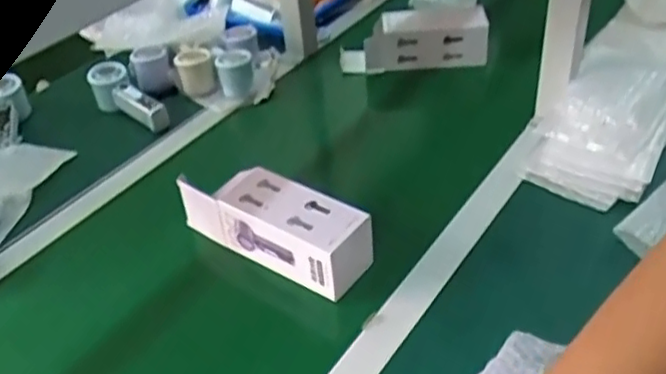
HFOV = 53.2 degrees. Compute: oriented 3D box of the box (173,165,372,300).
[{"bbox_3d":[-0.066,0.039,0.755,0.240,0.074,0.069,22,43,31],"label":"box"}]

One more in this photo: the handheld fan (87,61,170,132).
[{"bbox_3d":[-0.310,-0.131,1.031,0.162,0.069,0.051,32,48,23],"label":"handheld fan"}]

